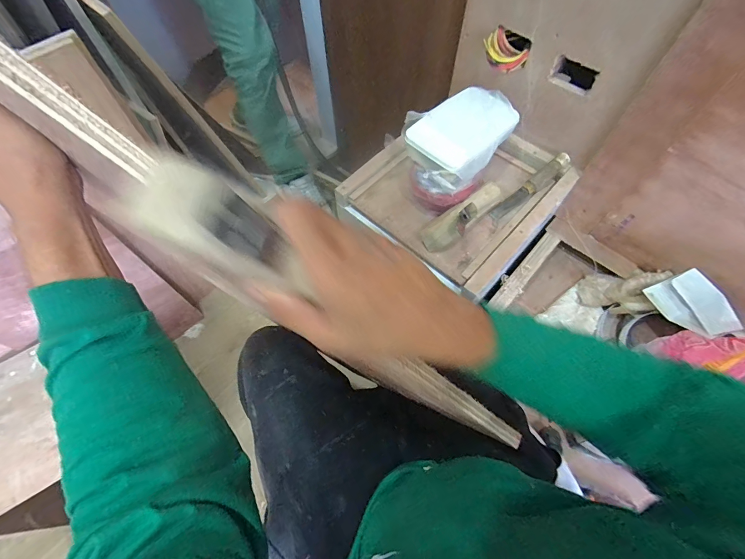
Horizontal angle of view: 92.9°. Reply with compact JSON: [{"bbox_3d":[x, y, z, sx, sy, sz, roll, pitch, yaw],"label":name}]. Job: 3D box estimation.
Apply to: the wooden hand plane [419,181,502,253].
[{"bbox_3d":[0.178,-0.118,0.668,0.191,0.046,0.059,-35,67,-16],"label":"wooden hand plane"}]

